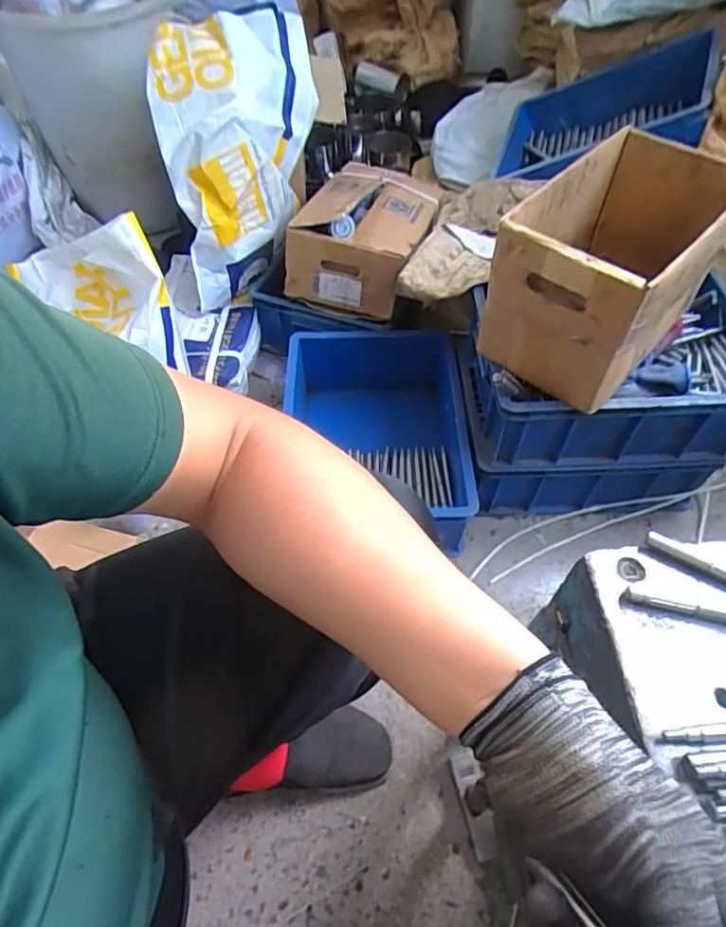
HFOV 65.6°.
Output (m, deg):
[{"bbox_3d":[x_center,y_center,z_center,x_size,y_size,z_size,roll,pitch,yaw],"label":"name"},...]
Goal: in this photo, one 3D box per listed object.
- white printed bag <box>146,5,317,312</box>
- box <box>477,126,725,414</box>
[{"bbox_3d":[-0.220,-0.565,1.052,0.279,0.354,0.325,-8,55,-5],"label":"white printed bag"},{"bbox_3d":[0.332,-0.261,0.749,0.196,0.195,0.317,37,63,23],"label":"box"}]

